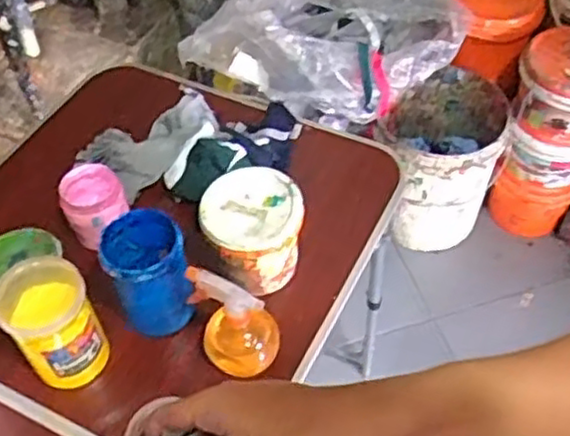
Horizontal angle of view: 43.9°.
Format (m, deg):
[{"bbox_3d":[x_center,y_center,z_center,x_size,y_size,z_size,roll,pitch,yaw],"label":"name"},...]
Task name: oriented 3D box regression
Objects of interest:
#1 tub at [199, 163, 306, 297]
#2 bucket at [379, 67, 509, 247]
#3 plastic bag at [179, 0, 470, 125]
[{"bbox_3d":[-0.040,0.022,0.929,0.122,0.132,0.116,-1,52,2],"label":"tub"},{"bbox_3d":[0.376,-0.128,1.754,0.267,0.377,0.284,-1,52,2],"label":"bucket"},{"bbox_3d":[0.073,-0.412,1.629,0.620,0.214,0.330,15,54,14],"label":"plastic bag"}]

